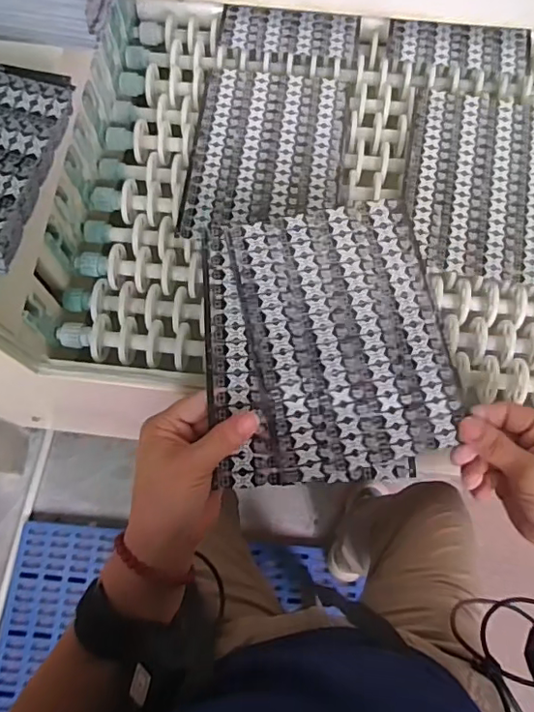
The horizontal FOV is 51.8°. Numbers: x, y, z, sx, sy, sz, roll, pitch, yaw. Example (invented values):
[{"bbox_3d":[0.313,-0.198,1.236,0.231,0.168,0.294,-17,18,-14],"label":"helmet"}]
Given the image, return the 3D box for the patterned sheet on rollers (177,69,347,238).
[{"bbox_3d":[0.001,-0.194,0.519,0.139,0.004,0.185,6,72,2],"label":"patterned sheet on rollers"}]

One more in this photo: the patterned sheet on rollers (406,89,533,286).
[{"bbox_3d":[0.203,-0.160,0.513,0.139,0.012,0.195,8,72,3],"label":"patterned sheet on rollers"}]

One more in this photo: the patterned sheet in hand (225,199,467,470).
[{"bbox_3d":[0.059,-0.019,0.405,0.138,0.004,0.191,-12,77,-5],"label":"patterned sheet in hand"}]

